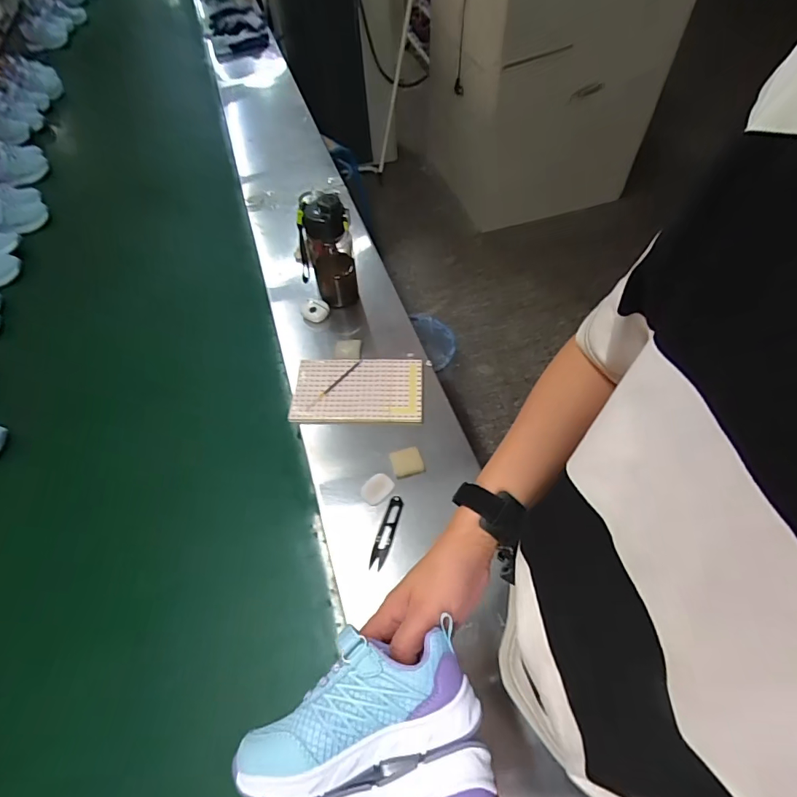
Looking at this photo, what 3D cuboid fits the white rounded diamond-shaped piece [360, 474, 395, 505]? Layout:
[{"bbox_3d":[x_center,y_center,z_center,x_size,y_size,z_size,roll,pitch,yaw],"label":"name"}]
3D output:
[{"bbox_3d":[-0.031,0.129,0.656,0.046,0.008,0.037,-39,64,-21],"label":"white rounded diamond-shaped piece"}]

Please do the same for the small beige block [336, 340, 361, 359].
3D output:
[{"bbox_3d":[-0.090,-0.084,0.804,0.044,0.011,0.046,-1,57,1],"label":"small beige block"}]

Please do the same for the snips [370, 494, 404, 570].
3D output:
[{"bbox_3d":[-0.016,0.183,0.623,0.021,0.007,0.100,15,59,11],"label":"snips"}]

